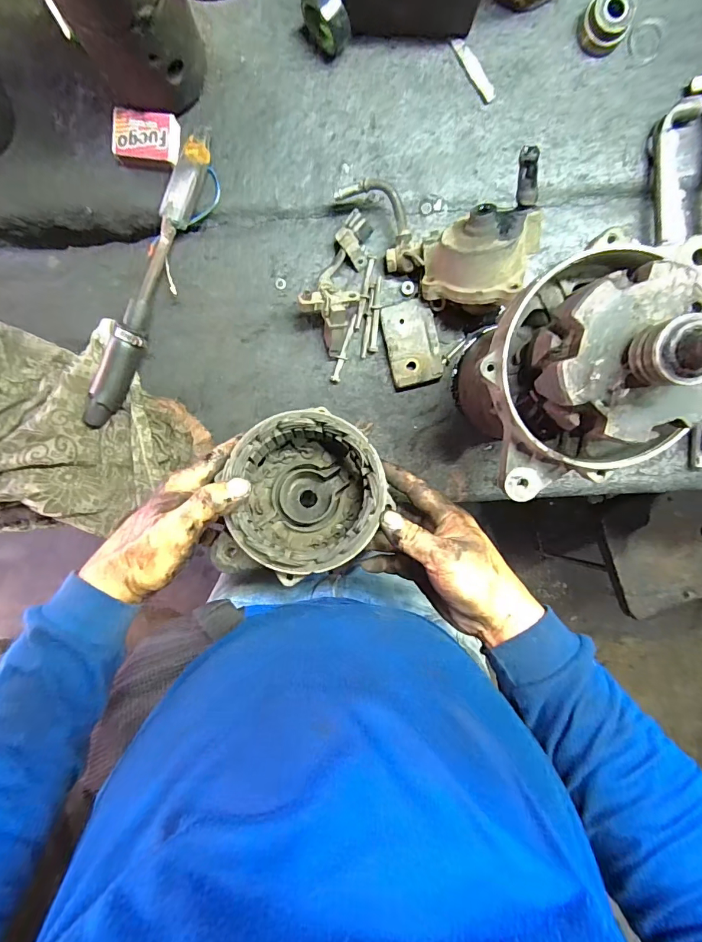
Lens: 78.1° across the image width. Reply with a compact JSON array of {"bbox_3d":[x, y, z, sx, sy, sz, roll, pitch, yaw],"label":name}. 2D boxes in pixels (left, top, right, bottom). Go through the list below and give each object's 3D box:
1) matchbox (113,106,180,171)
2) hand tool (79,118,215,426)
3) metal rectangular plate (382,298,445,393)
[{"bbox_3d":[-0.183,-0.296,0.389,0.055,0.018,0.043,7,99,-2],"label":"matchbox"},{"bbox_3d":[-0.190,-0.172,0.404,0.029,0.024,0.283,25,98,-4],"label":"hand tool"},{"bbox_3d":[0.059,-0.123,0.421,0.049,0.013,0.079,-14,99,1],"label":"metal rectangular plate"}]

